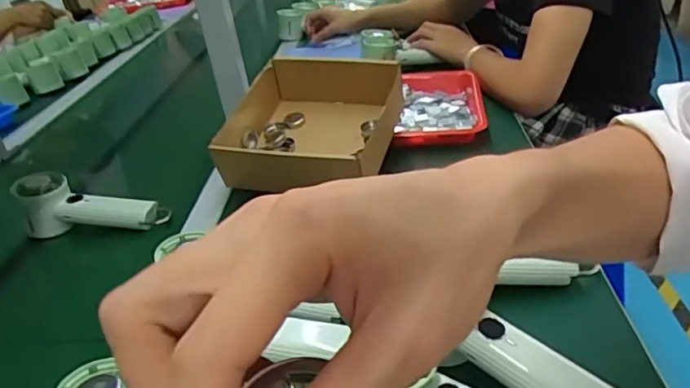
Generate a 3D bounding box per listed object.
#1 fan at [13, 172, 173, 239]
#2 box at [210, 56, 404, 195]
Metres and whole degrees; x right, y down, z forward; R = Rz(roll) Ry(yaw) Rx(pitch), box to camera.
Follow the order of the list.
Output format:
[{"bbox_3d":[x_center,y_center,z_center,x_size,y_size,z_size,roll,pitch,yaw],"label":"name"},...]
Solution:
[{"bbox_3d":[-0.311,0.010,0.705,0.174,0.081,0.054,-6,29,3],"label":"fan"},{"bbox_3d":[-0.039,-0.093,0.755,0.213,0.111,0.213,4,31,20],"label":"box"}]

